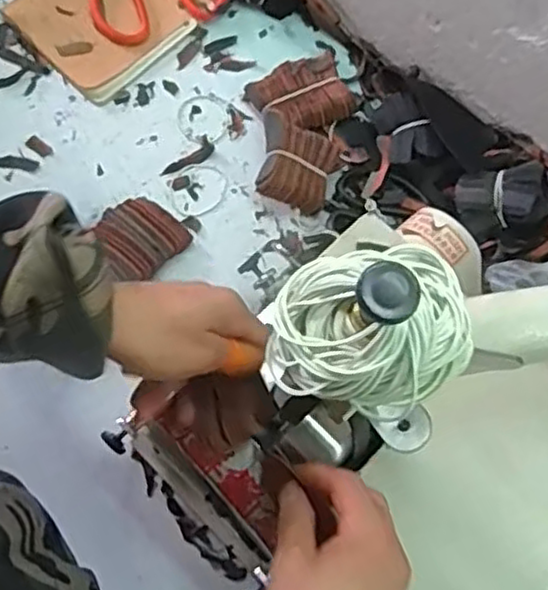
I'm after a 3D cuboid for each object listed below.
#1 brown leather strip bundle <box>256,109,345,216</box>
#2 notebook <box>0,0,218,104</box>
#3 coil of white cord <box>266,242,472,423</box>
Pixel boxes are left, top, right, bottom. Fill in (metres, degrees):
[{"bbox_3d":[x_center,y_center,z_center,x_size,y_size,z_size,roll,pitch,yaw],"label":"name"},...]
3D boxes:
[{"bbox_3d":[0.016,-0.116,0.652,0.079,0.038,0.075,25,76,4],"label":"brown leather strip bundle"},{"bbox_3d":[-0.147,-0.299,0.717,0.136,0.019,0.205,43,78,9],"label":"notebook"},{"bbox_3d":[0.040,0.014,0.295,0.085,0.044,0.069,-8,76,-4],"label":"coil of white cord"}]

